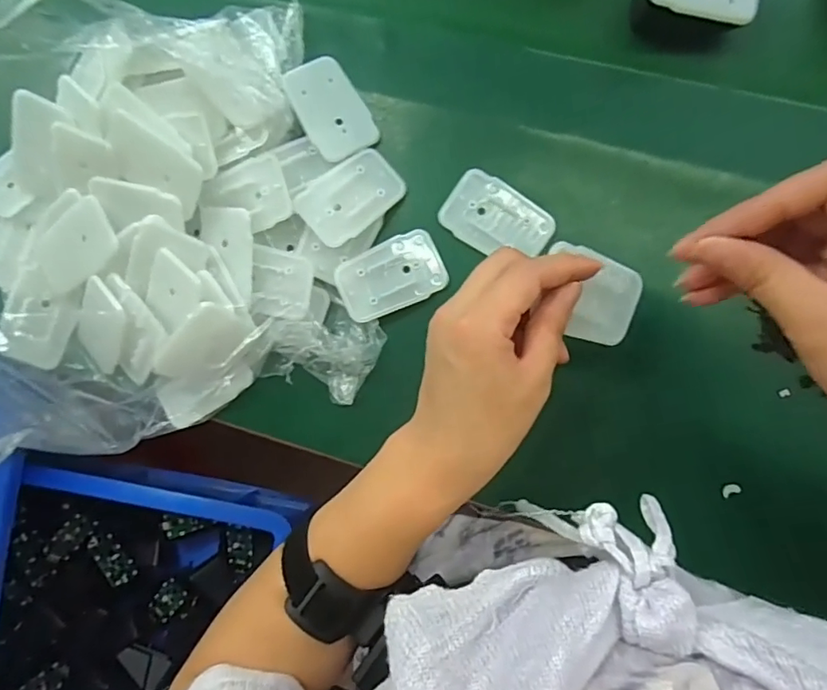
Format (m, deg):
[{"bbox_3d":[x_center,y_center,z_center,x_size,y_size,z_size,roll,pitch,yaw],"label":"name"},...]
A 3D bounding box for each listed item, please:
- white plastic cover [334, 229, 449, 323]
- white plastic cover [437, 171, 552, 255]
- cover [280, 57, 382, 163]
[{"bbox_3d":[-0.015,-0.046,0.356,0.069,0.005,0.045,-23,84,5],"label":"white plastic cover"},{"bbox_3d":[0.055,-0.082,0.353,0.070,0.008,0.044,32,91,8],"label":"white plastic cover"},{"bbox_3d":[-0.055,-0.157,0.358,0.043,0.004,0.065,-29,92,-11],"label":"cover"}]

